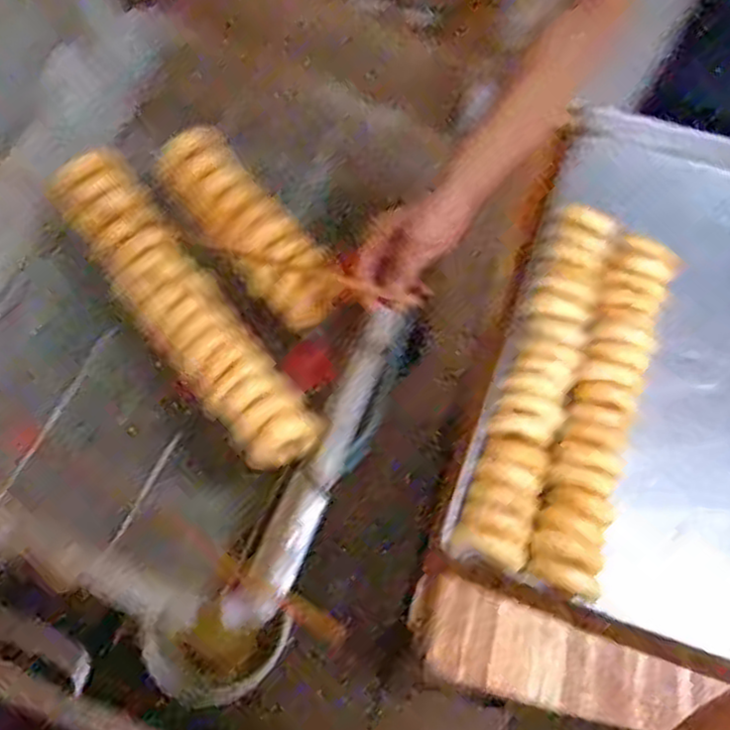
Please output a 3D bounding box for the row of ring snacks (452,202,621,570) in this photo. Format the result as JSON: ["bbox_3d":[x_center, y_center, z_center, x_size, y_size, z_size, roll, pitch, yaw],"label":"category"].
[{"bbox_3d":[0.214,-0.002,0.926,0.088,0.053,0.493,20,64,8],"label":"row of ring snacks"}]

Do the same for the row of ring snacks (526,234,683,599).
[{"bbox_3d":[0.286,0.041,0.919,0.089,0.049,0.475,22,64,8],"label":"row of ring snacks"}]

